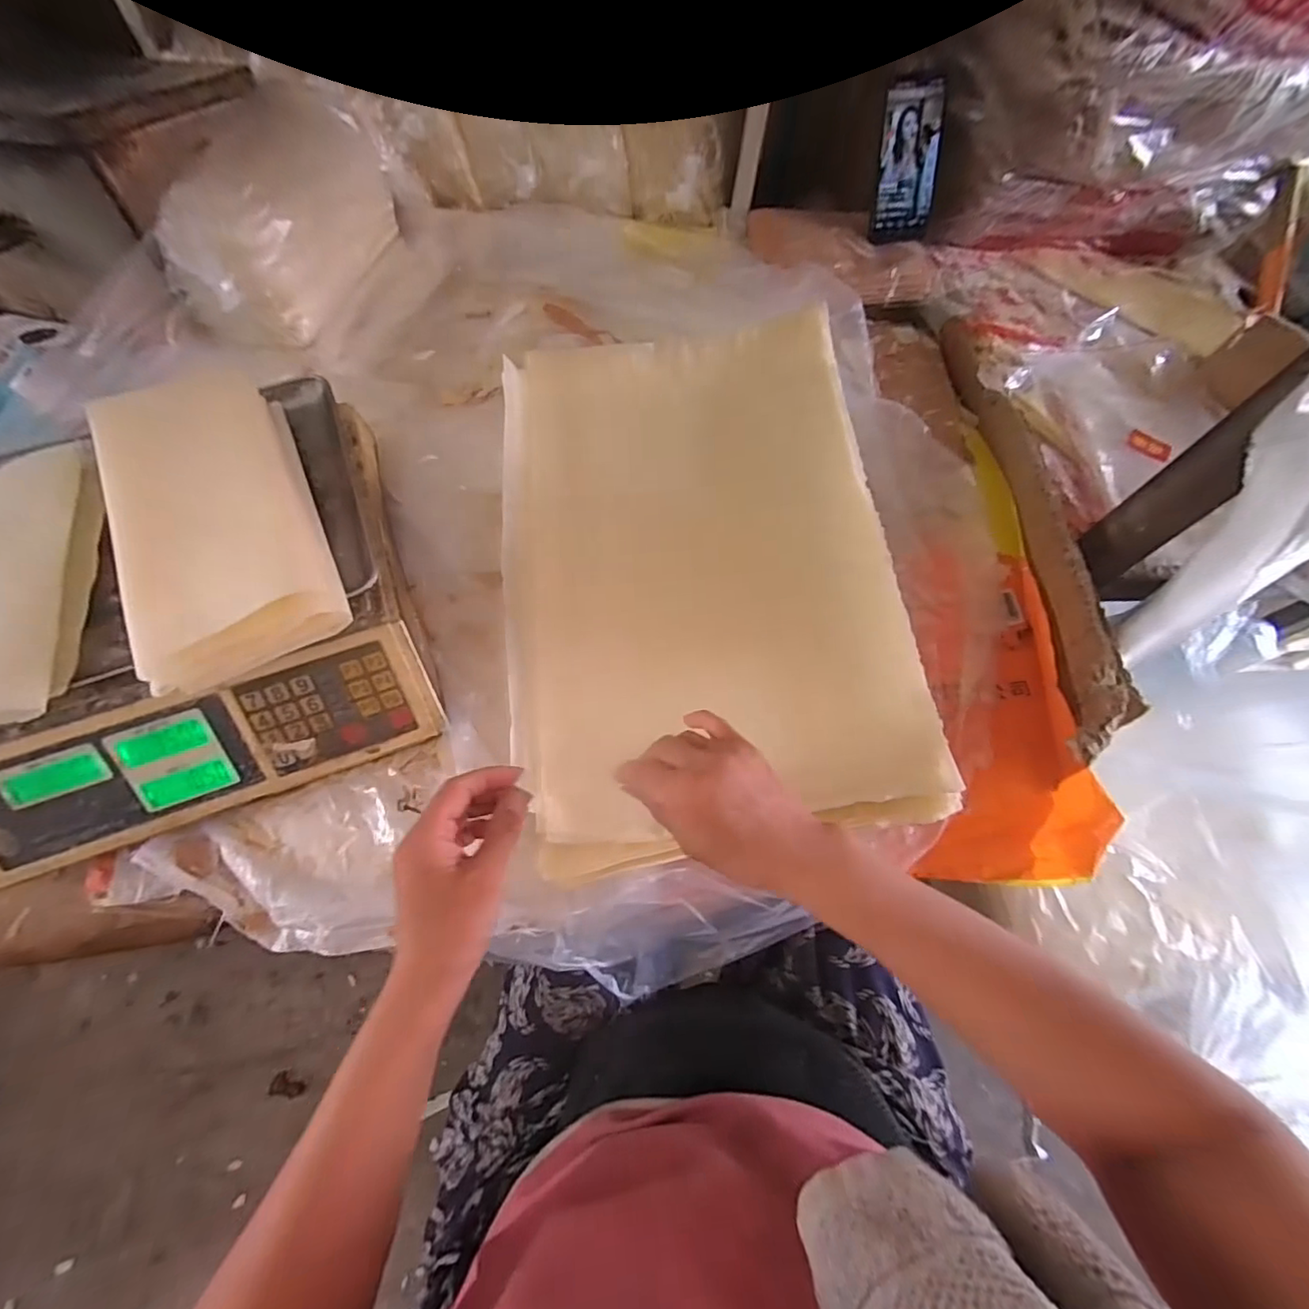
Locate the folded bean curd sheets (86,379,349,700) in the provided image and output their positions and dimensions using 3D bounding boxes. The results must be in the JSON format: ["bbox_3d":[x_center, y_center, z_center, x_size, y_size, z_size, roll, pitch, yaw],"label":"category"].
[{"bbox_3d":[-0.314,-0.114,0.392,0.113,0.052,0.272,-25,69,-14],"label":"folded bean curd sheets"}]

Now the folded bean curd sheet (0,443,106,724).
[{"bbox_3d":[-0.449,-0.053,0.377,0.111,0.025,0.223,-13,67,-9],"label":"folded bean curd sheet"}]

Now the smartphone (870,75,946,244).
[{"bbox_3d":[0.309,-0.596,0.675,0.070,0.148,0.011,-3,33,2],"label":"smartphone"}]

